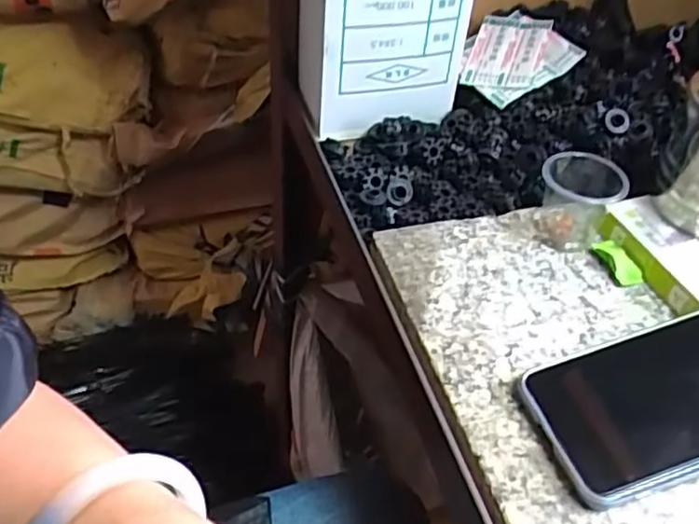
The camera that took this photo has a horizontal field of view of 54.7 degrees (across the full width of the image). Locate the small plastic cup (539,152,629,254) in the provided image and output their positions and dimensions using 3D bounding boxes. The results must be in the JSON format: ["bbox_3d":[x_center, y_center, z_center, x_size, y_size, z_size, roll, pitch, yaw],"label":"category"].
[{"bbox_3d":[0.141,-0.040,0.417,0.047,0.045,0.045,2,44,-2],"label":"small plastic cup"}]

